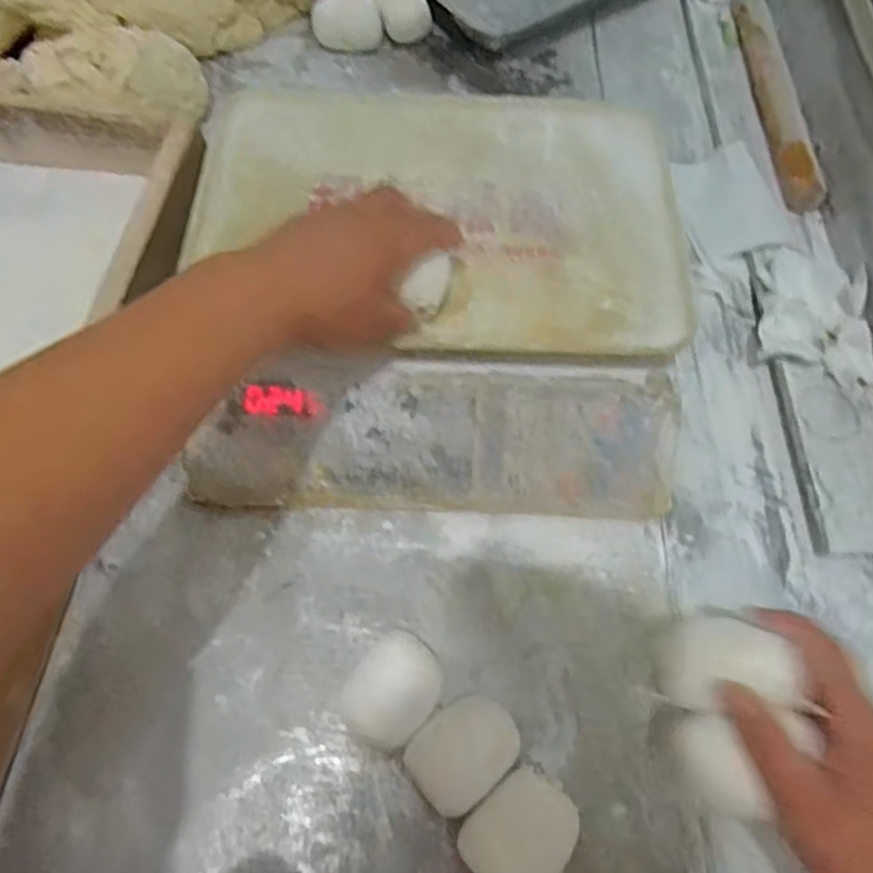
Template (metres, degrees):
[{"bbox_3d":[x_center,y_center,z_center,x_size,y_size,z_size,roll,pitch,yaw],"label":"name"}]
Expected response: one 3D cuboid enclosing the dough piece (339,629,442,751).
[{"bbox_3d":[-0.026,0.152,0.422,0.047,0.046,0.062,31,66,13],"label":"dough piece"}]

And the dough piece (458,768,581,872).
[{"bbox_3d":[0.046,0.221,0.395,0.051,0.036,0.060,41,69,17],"label":"dough piece"}]

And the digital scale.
[{"bbox_3d":[-0.001,-0.108,0.525,0.330,0.102,0.313,2,63,-1],"label":"digital scale"}]

